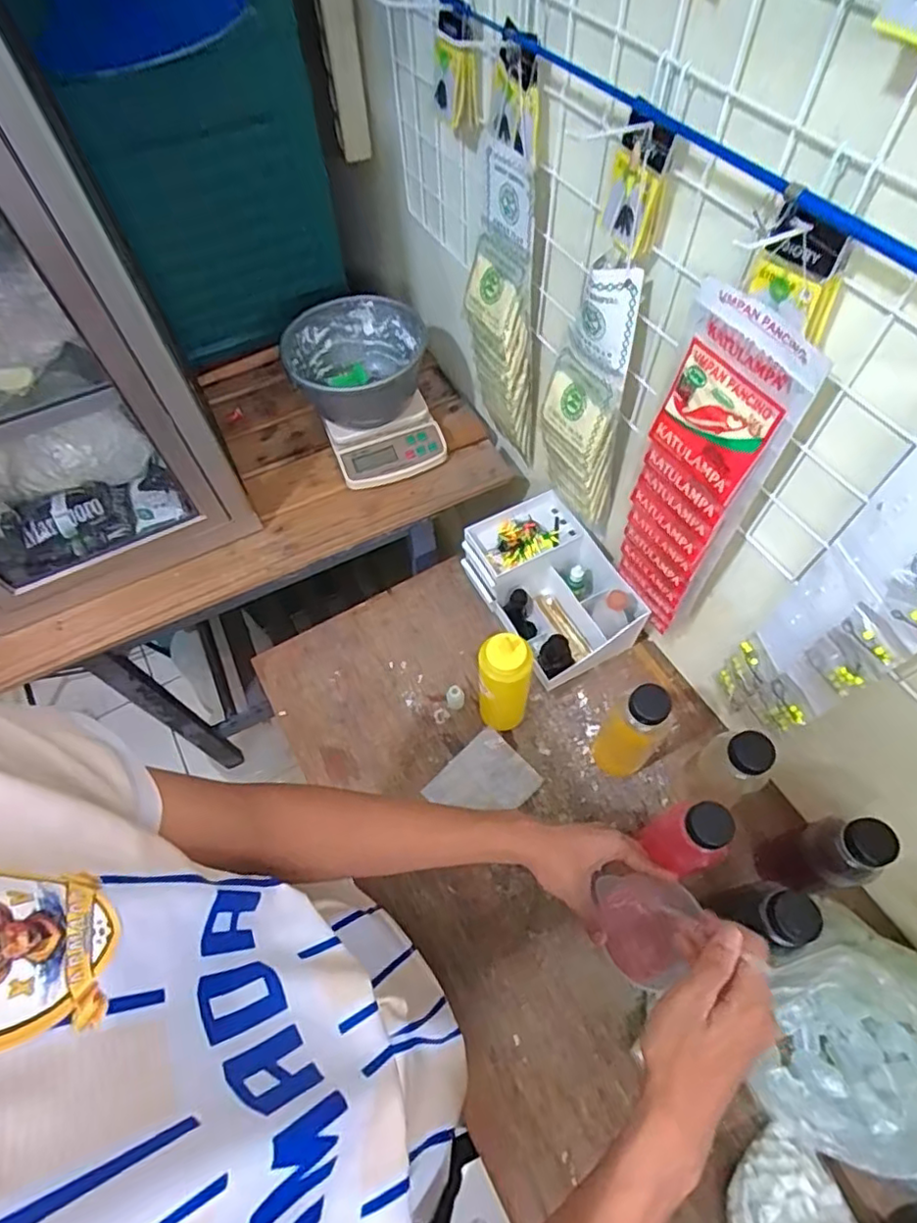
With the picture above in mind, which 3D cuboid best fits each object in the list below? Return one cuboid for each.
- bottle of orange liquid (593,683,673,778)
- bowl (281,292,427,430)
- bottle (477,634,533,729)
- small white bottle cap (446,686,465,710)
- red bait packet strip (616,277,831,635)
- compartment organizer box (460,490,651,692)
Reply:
[{"bbox_3d":[0.192,0.142,0.674,0.055,0.184,0.056,-1,60,2],"label":"bottle of orange liquid"},{"bbox_3d":[-0.144,-0.350,0.851,0.176,0.101,0.176,-1,60,2],"label":"bowl"},{"bbox_3d":[0.053,0.090,0.709,0.057,0.187,0.044,0,60,2],"label":"bottle"},{"bbox_3d":[-0.004,0.113,0.782,0.023,0.041,0.022,-1,60,2],"label":"small white bottle cap"},{"bbox_3d":[0.213,-0.105,0.570,0.023,0.371,0.105,-31,64,-15],"label":"red bait packet strip"},{"bbox_3d":[0.127,-0.033,0.817,0.157,0.120,0.227,-28,63,-13],"label":"compartment organizer box"}]

